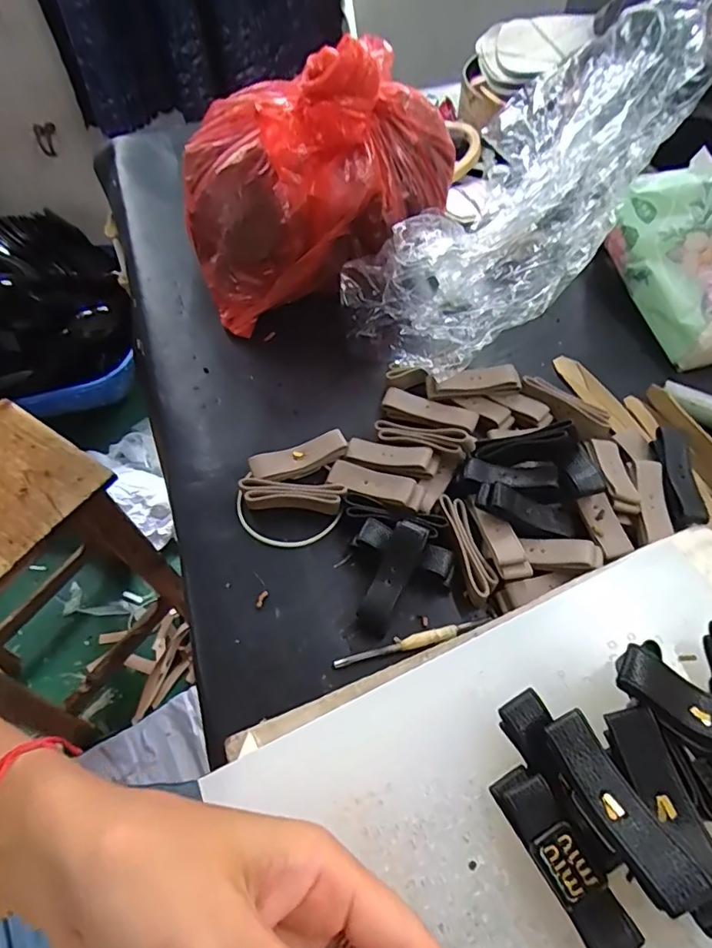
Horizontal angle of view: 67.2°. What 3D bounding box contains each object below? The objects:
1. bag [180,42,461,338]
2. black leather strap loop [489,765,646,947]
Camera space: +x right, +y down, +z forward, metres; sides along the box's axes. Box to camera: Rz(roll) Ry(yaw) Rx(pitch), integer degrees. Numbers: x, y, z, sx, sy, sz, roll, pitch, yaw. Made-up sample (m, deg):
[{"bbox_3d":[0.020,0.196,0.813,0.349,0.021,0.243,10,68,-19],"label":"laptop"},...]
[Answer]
[{"bbox_3d":[-0.030,-0.226,0.418,0.207,0.162,0.133,-8,56,-4],"label":"bag"},{"bbox_3d":[0.078,0.147,0.202,0.020,0.018,0.065,-27,59,-16],"label":"black leather strap loop"}]

